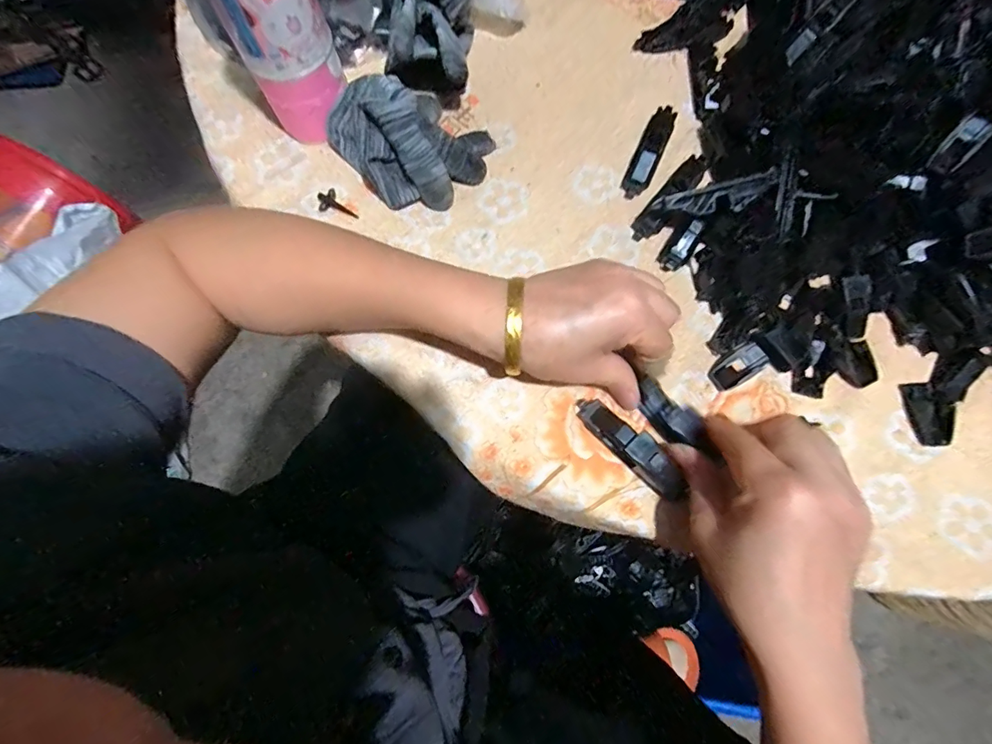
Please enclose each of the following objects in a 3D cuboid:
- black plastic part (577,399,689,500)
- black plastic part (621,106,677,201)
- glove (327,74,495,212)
[{"bbox_3d":[0.083,0.045,0.279,0.018,0.019,0.078,-44,78,-10],"label":"black plastic part"},{"bbox_3d":[0.115,-0.167,0.340,0.019,0.016,0.081,23,76,8],"label":"black plastic part"},{"bbox_3d":[-0.061,-0.172,0.324,0.092,0.047,0.100,-43,78,-10],"label":"glove"}]

